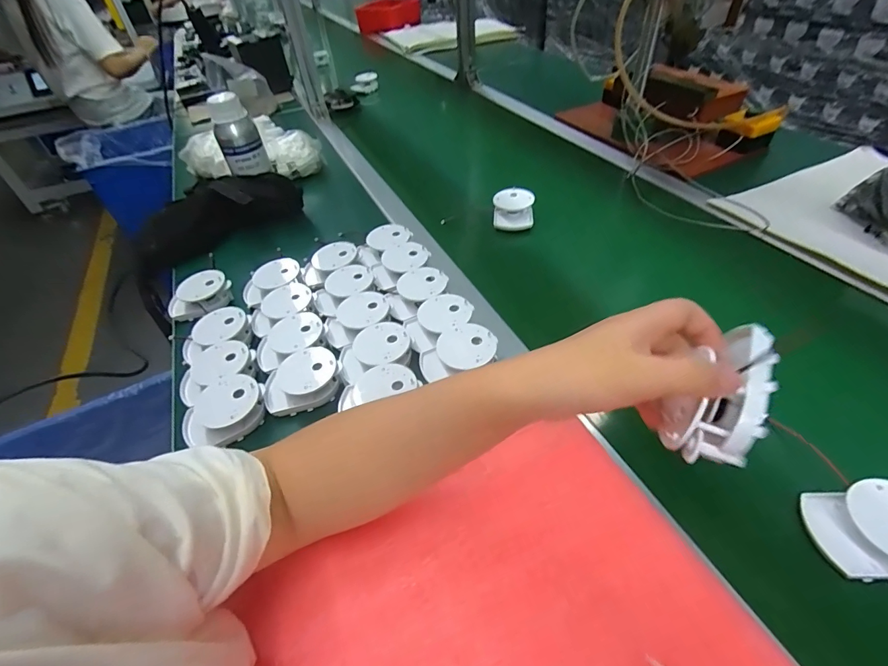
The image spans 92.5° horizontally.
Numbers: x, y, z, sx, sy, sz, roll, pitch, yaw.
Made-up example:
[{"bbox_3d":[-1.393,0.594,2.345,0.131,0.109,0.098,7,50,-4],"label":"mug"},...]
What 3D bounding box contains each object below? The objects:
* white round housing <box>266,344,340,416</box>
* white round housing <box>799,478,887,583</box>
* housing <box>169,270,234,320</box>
[{"bbox_3d":[-0.150,0.051,0.456,0.077,0.031,0.063,-14,45,-8],"label":"white round housing"},{"bbox_3d":[0.319,0.144,0.313,0.081,0.027,0.062,-5,44,2],"label":"white round housing"},{"bbox_3d":[-0.338,-0.054,0.587,0.088,0.039,0.056,-18,46,-12],"label":"housing"}]

